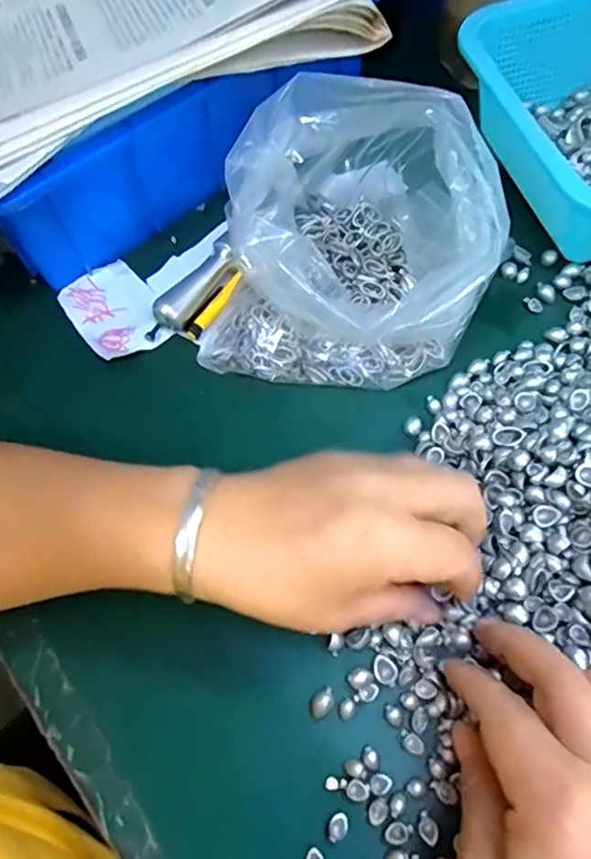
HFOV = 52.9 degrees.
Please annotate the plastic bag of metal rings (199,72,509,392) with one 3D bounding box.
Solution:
[{"bbox_3d":[0.037,-0.113,0.331,0.151,0.091,0.165,17,65,13],"label":"plastic bag of metal rings"}]

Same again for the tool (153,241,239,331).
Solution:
[{"bbox_3d":[-0.060,-0.088,0.370,0.018,0.019,0.065,30,68,18],"label":"tool"}]

